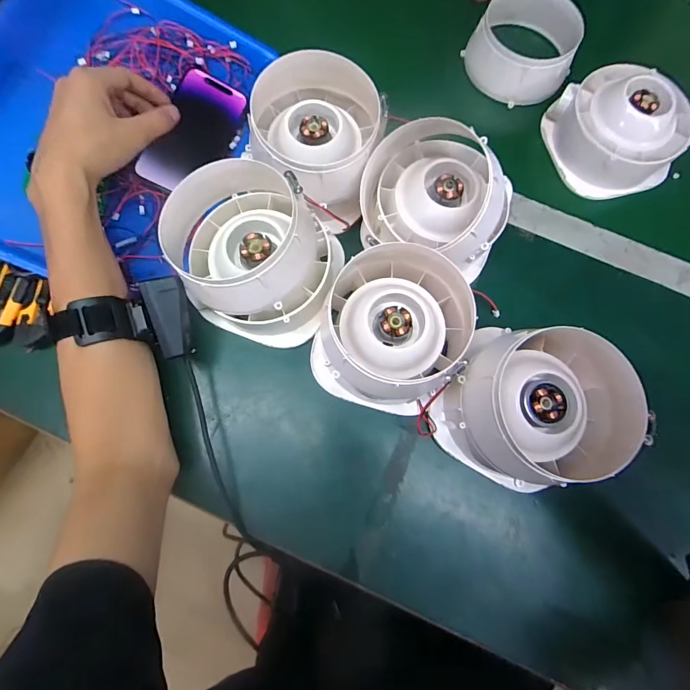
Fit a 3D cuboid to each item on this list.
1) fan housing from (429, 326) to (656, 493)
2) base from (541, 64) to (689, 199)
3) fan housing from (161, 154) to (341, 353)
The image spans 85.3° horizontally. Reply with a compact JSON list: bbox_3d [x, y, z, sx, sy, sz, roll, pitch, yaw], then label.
[{"bbox_3d":[0.157,0.056,0.325,0.148,0.097,0.135,-4,77,-3],"label":"fan housing"},{"bbox_3d":[0.313,-0.248,0.423,0.123,0.063,0.134,0,77,-2],"label":"base"},{"bbox_3d":[-0.083,-0.081,0.345,0.150,0.095,0.142,43,79,8],"label":"fan housing"}]

